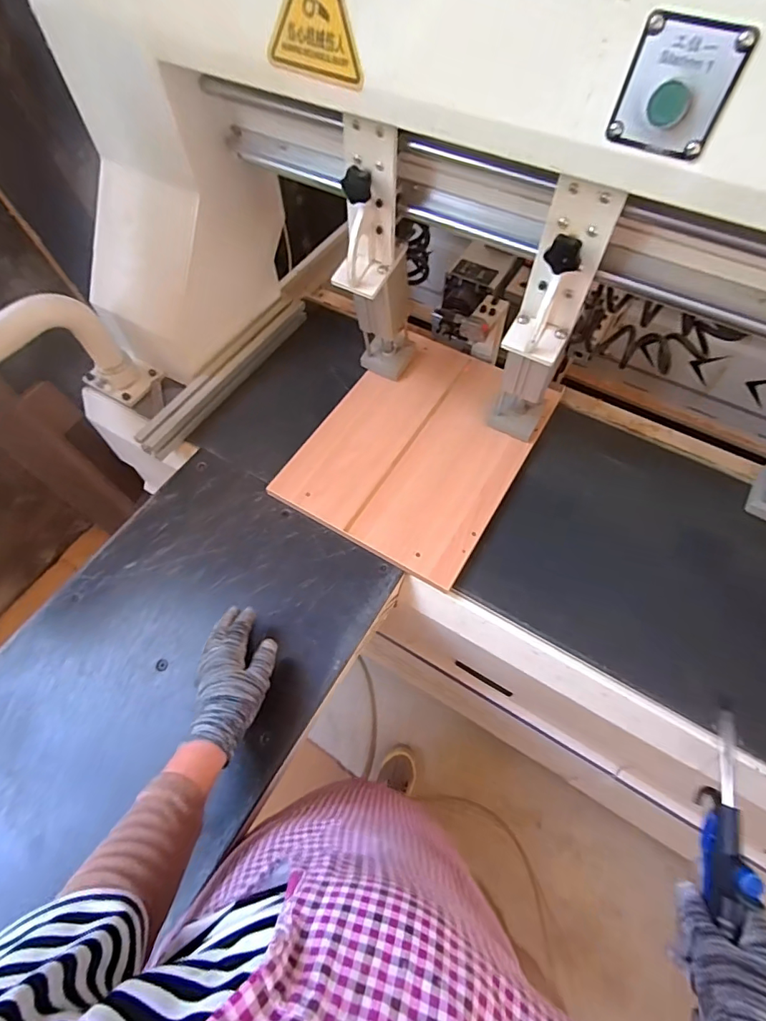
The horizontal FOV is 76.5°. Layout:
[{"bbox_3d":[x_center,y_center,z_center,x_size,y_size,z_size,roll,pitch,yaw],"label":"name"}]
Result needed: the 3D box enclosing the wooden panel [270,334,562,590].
[{"bbox_3d":[-0.012,-0.151,0.807,0.139,0.016,0.406,28,65,15],"label":"wooden panel"}]

